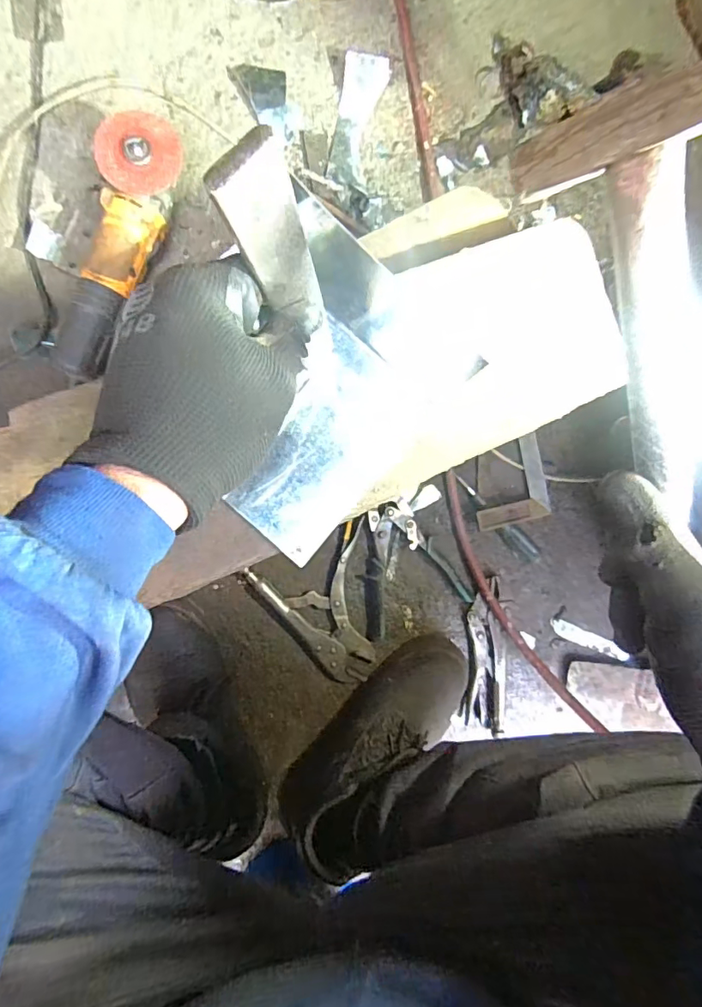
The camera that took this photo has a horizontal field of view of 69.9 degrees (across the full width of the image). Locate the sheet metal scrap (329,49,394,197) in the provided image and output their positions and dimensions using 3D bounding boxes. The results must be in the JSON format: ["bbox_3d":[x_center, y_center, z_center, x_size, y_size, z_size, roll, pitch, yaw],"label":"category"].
[{"bbox_3d":[0.009,-0.470,0.621,0.056,0.047,0.145,9,89,-8],"label":"sheet metal scrap"}]

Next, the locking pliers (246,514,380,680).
[{"bbox_3d":[-0.025,0.143,0.641,0.148,0.022,0.188,-21,93,-8],"label":"locking pliers"}]

